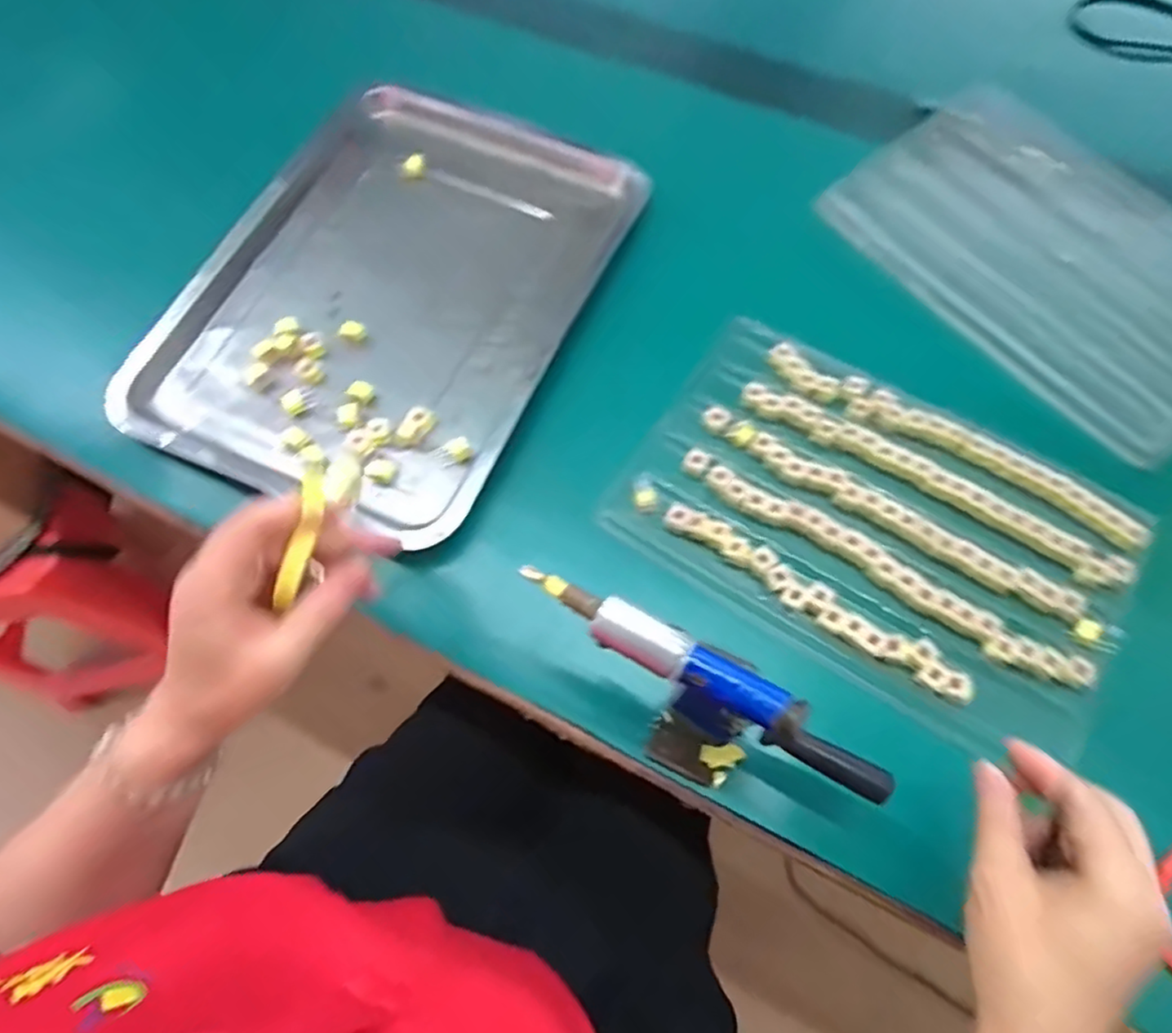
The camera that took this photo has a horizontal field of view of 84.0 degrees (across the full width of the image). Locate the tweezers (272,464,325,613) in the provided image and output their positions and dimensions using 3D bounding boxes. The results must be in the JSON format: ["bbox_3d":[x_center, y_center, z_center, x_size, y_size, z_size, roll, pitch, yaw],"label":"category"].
[{"bbox_3d":[-0.135,0.010,0.310,0.006,0.010,0.072,24,105,10],"label":"tweezers"}]

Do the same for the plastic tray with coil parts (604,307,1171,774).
[{"bbox_3d":[0.193,0.004,0.446,0.313,0.025,0.196,32,72,12],"label":"plastic tray with coil parts"}]

